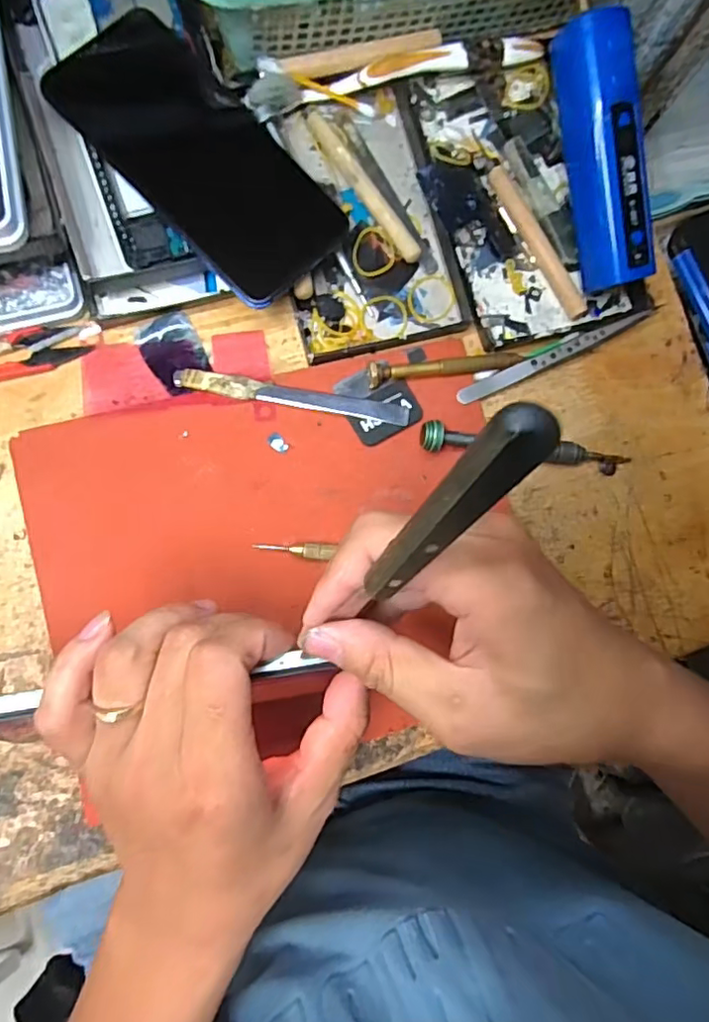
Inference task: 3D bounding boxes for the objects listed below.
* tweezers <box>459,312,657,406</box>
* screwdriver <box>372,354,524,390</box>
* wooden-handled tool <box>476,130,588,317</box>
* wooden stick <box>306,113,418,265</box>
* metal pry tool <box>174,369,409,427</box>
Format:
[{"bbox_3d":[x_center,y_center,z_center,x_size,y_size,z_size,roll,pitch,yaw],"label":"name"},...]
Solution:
[{"bbox_3d":[0.117,-0.090,0.343,0.122,0.014,0.010,-24,88,-9],"label":"tweezers"},{"bbox_3d":[0.052,-0.082,0.332,0.091,0.013,0.011,-9,86,-8],"label":"screwdriver"},{"bbox_3d":[0.104,-0.170,0.350,0.011,0.007,0.123,-31,89,-9],"label":"wooden-handled tool"},{"bbox_3d":[0.005,-0.185,0.337,0.010,0.013,0.101,-36,90,-9],"label":"wooden stick"},{"bbox_3d":[-0.033,-0.063,0.325,0.127,0.004,0.012,9,84,-6],"label":"metal pry tool"}]

